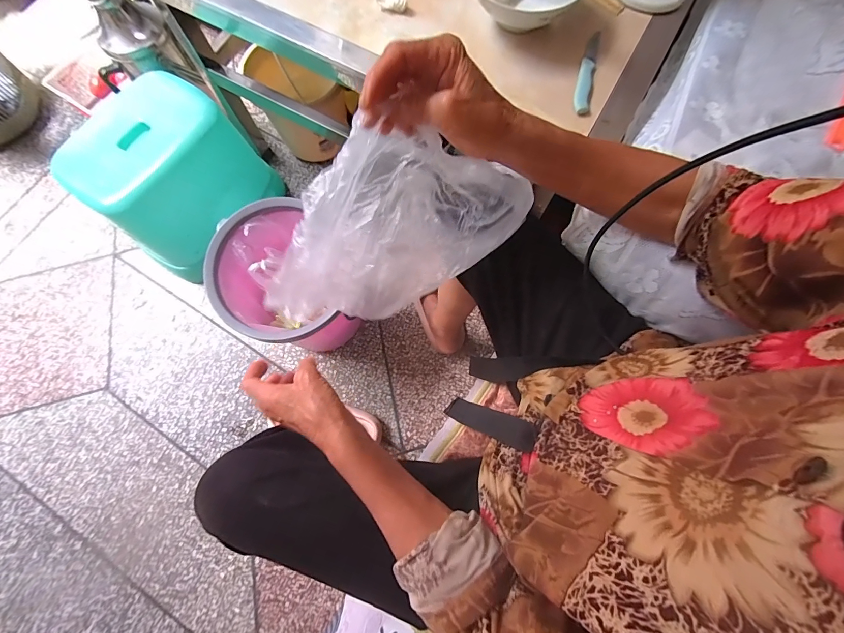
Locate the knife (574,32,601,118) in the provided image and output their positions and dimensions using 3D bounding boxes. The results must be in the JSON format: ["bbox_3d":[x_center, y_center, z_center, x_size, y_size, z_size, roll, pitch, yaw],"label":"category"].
[{"bbox_3d":[0.221,-0.329,0.473,0.022,0.014,0.148,16,76,5],"label":"knife"}]

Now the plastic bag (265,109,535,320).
[{"bbox_3d":[-0.041,-0.075,0.387,0.183,0.275,0.052,29,36,-29],"label":"plastic bag"}]

